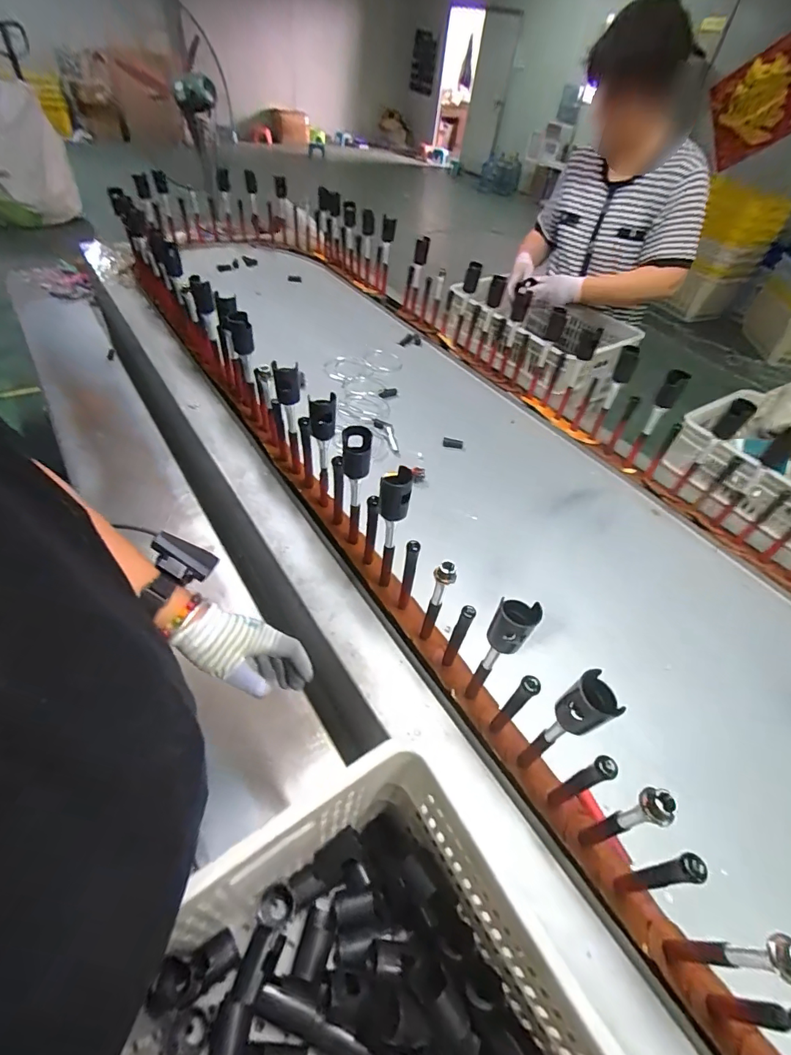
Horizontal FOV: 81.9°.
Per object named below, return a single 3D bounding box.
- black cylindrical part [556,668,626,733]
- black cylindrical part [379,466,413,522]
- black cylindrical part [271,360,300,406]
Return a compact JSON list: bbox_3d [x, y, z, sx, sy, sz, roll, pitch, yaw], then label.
[{"bbox_3d":[0.181,0.169,0.429,0.036,0.053,0.040,-22,54,-26],"label":"black cylindrical part"},{"bbox_3d":[0.000,-0.048,0.603,0.040,0.071,0.045,8,47,-1],"label":"black cylindrical part"},{"bbox_3d":[-0.182,-0.238,0.762,0.041,0.062,0.042,4,47,-5],"label":"black cylindrical part"}]

